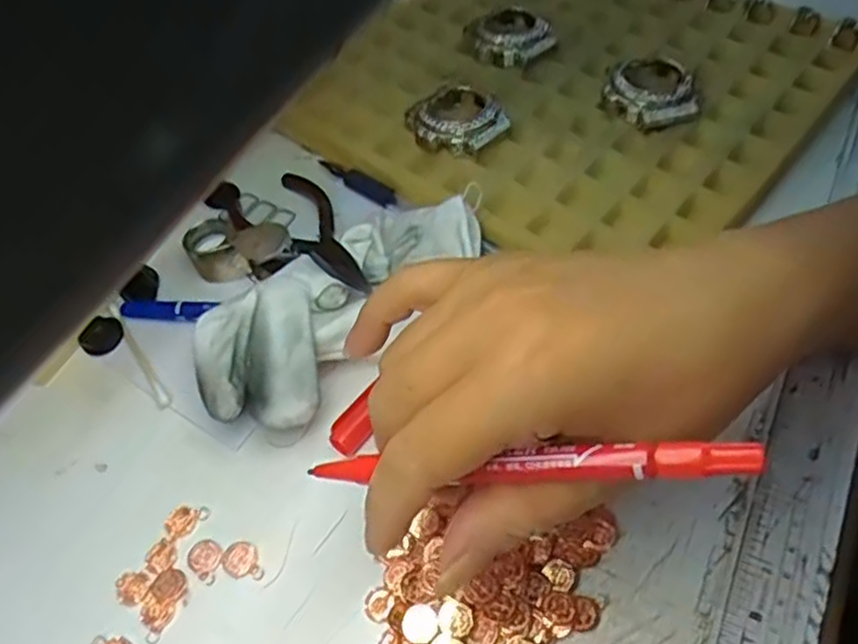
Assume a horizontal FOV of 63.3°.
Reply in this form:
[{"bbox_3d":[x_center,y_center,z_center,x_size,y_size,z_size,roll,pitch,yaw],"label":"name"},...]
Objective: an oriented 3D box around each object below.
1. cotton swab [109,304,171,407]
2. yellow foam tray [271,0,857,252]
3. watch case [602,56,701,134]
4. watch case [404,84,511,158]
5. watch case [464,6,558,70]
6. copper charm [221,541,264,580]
[{"bbox_3d":[-0.133,0.013,0.316,0.005,0.004,0.068,-30,55,-18],"label":"cotton swab"},{"bbox_3d":[0.076,-0.145,0.393,0.256,0.016,0.240,32,63,24],"label":"yellow foam tray"},{"bbox_3d":[0.117,-0.121,0.370,0.045,0.017,0.042,-8,52,-1],"label":"watch case"},{"bbox_3d":[0.013,-0.106,0.368,0.044,0.015,0.047,-31,56,-18],"label":"watch case"},{"bbox_3d":[0.048,-0.170,0.414,0.044,0.016,0.043,-25,54,-14],"label":"watch case"},{"bbox_3d":[-0.068,0.088,0.256,0.017,0.004,0.012,17,55,17],"label":"copper charm"}]

